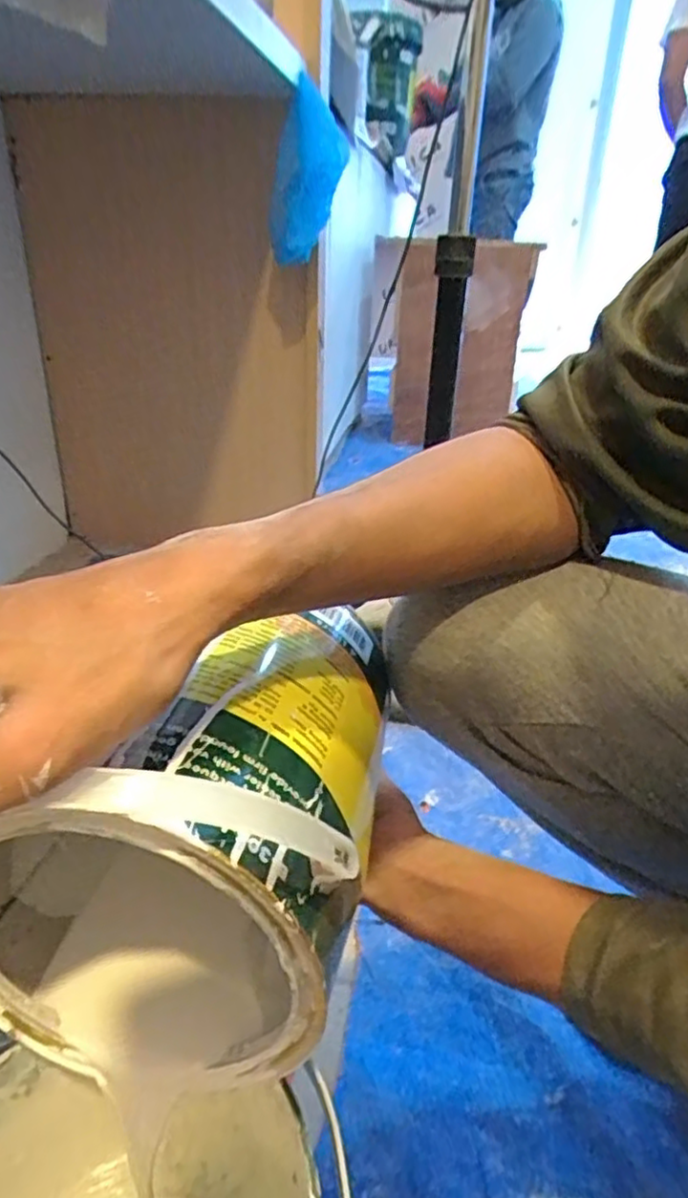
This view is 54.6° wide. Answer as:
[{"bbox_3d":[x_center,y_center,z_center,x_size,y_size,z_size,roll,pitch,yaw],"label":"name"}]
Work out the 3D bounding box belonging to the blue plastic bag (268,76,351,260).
[{"bbox_3d":[-0.058,-0.636,1.014,0.087,0.242,0.111,9,-4,12],"label":"blue plastic bag"}]

